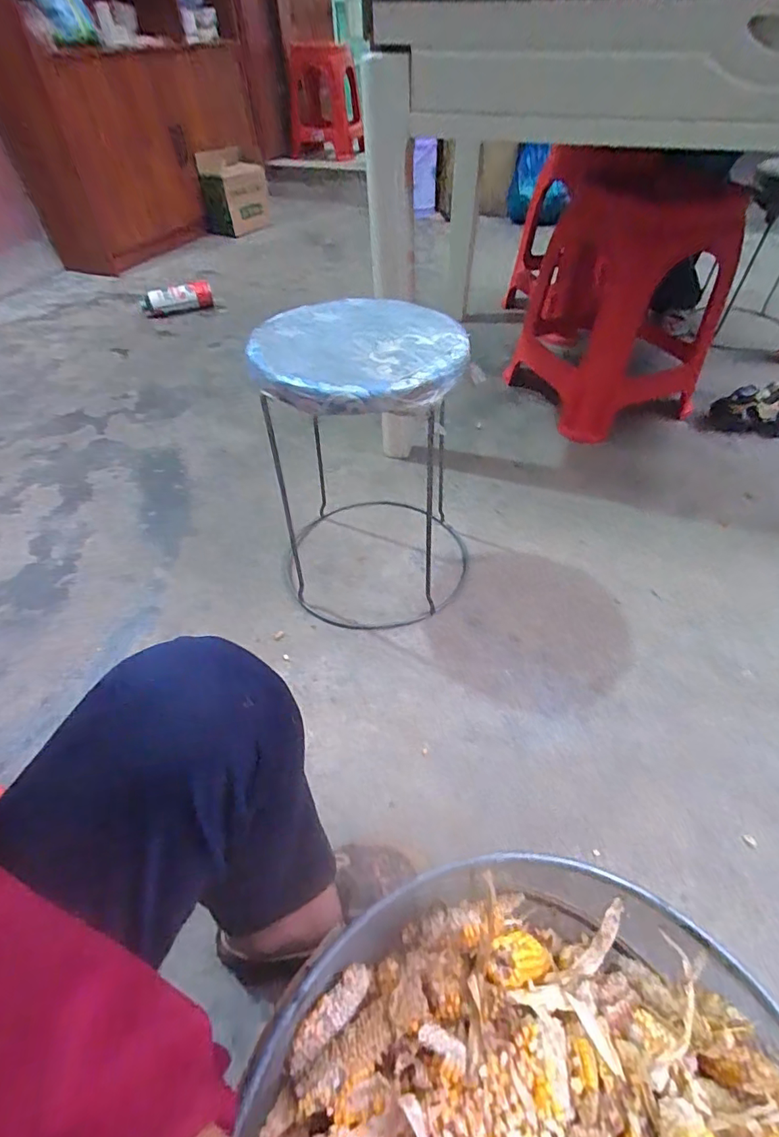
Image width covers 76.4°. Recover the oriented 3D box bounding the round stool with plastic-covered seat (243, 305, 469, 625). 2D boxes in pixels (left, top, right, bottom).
[{"bbox_3d":[-0.035,-0.167,0.822,0.292,0.428,0.309,2,48,1],"label":"round stool with plastic-covered seat"}]

